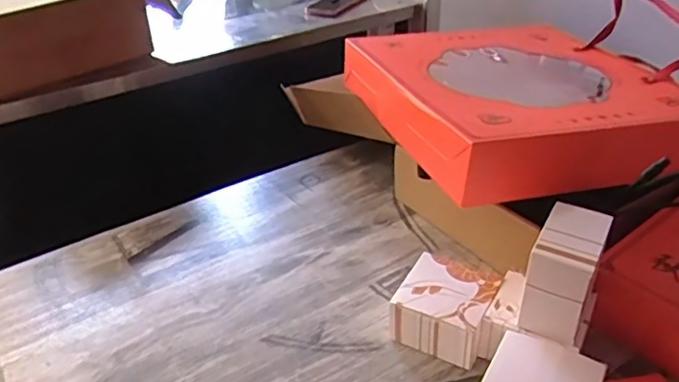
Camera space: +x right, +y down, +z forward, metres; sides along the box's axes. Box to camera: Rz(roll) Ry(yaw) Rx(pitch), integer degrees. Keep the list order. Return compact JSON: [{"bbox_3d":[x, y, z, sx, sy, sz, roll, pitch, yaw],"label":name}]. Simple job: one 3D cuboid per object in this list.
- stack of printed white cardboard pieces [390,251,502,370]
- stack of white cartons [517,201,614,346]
[{"bbox_3d":[0.106,0.116,0.581,0.083,0.059,0.081,16,38,26],"label":"stack of printed white cardboard pieces"},{"bbox_3d":[0.202,0.072,0.519,0.051,0.086,0.085,17,38,27],"label":"stack of white cartons"}]

